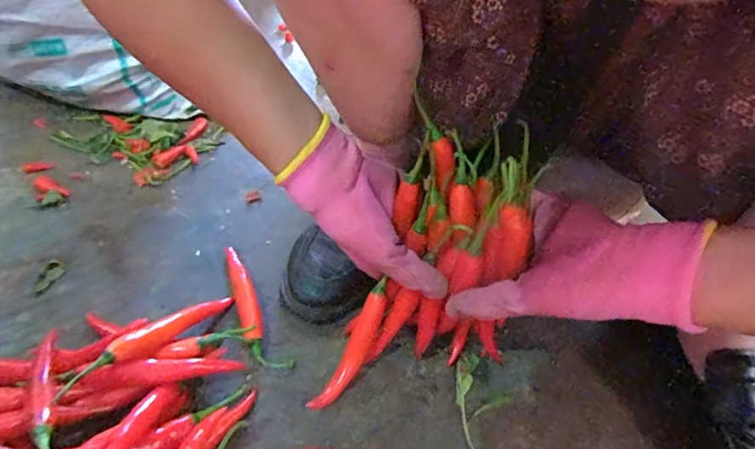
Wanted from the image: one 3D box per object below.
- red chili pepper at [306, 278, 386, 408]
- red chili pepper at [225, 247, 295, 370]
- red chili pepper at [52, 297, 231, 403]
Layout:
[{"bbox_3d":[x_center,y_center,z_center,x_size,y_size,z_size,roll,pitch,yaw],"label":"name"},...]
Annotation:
[{"bbox_3d":[-0.018,0.098,0.400,0.020,0.014,0.110,25,81,19],"label":"red chili pepper"},{"bbox_3d":[-0.118,0.071,0.446,0.027,0.014,0.146,-18,48,-26],"label":"red chili pepper"},{"bbox_3d":[-0.172,0.087,0.385,0.019,0.014,0.149,27,25,20],"label":"red chili pepper"}]

